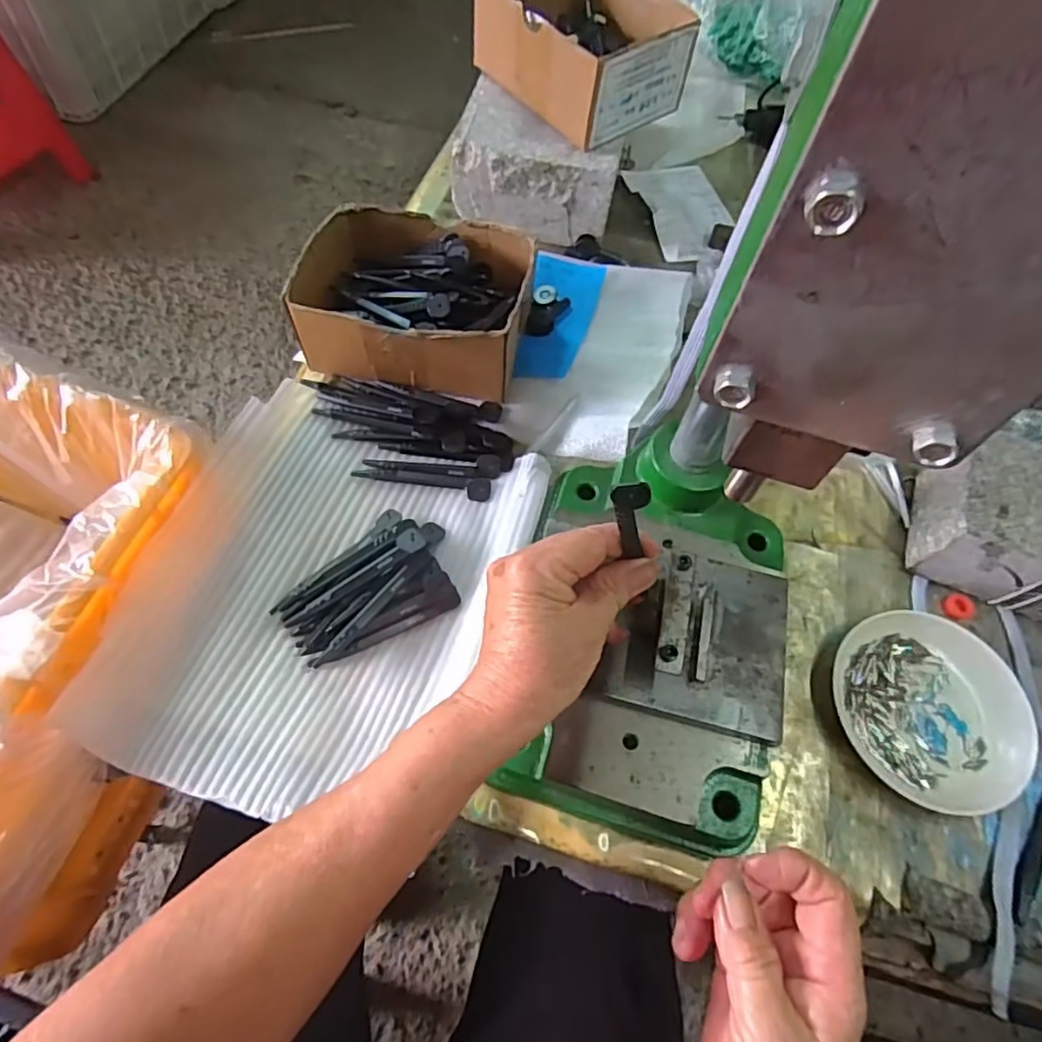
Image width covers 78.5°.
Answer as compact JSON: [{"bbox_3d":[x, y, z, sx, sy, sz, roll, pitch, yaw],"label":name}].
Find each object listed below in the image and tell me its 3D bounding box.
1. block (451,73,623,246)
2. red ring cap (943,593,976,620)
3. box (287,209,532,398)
[{"bbox_3d":[0.015,-0.322,0.579,0.140,0.074,0.116,13,61,2],"label":"block"},{"bbox_3d":[0.304,0.058,0.442,0.022,0.004,0.019,4,59,-2],"label":"red ring cap"},{"bbox_3d":[-0.079,-0.170,0.491,0.162,0.062,0.133,9,61,0],"label":"box"}]

